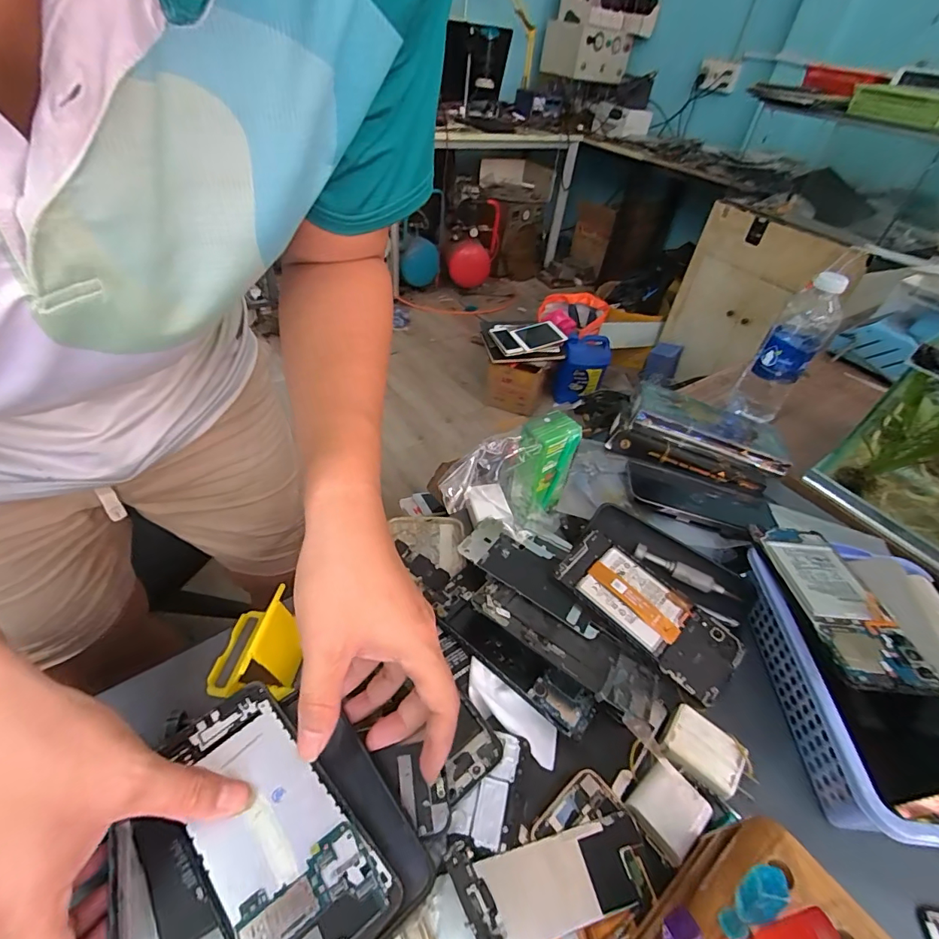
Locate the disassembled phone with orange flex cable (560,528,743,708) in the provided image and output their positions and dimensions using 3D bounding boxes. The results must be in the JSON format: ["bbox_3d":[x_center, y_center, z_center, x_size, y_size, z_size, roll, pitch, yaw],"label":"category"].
[{"bbox_3d":[0.155,0.122,0.410,0.066,0.014,0.156,-33,56,-32],"label":"disassembled phone with orange flex cable"}]

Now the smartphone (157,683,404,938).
[{"bbox_3d":[-0.114,0.199,0.265,0.073,0.008,0.158,-29,50,-30],"label":"smartphone"}]

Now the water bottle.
[{"bbox_3d":[0.407,-0.147,0.604,0.064,0.198,0.077,34,48,24],"label":"water bottle"}]

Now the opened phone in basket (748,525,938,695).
[{"bbox_3d":[0.293,0.102,0.377,0.063,0.008,0.157,3,36,1],"label":"opened phone in basket"}]

